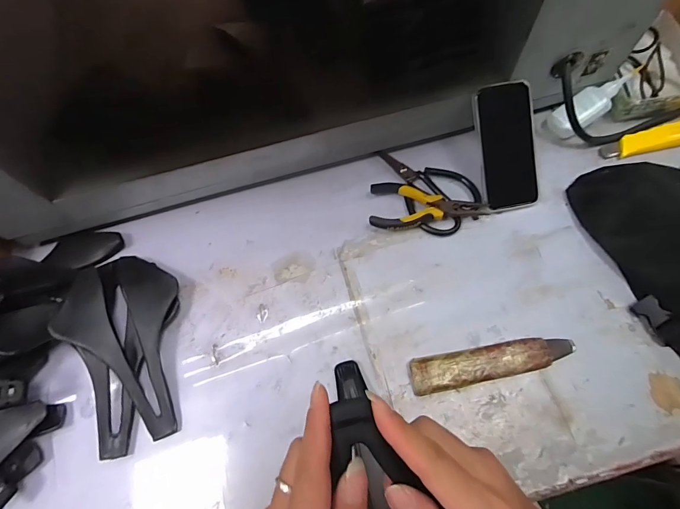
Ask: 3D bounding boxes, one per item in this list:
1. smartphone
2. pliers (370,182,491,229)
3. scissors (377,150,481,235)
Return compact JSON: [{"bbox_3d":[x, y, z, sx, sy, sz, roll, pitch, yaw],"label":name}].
[{"bbox_3d":[0.225,-0.143,0.503,0.077,0.016,0.164,-11,99,-1],"label":"smartphone"},{"bbox_3d":[0.124,-0.064,0.521,0.159,0.028,0.069,2,66,4],"label":"pliers"},{"bbox_3d":[0.116,-0.101,0.543,0.162,0.013,0.095,41,74,19],"label":"scissors"}]

